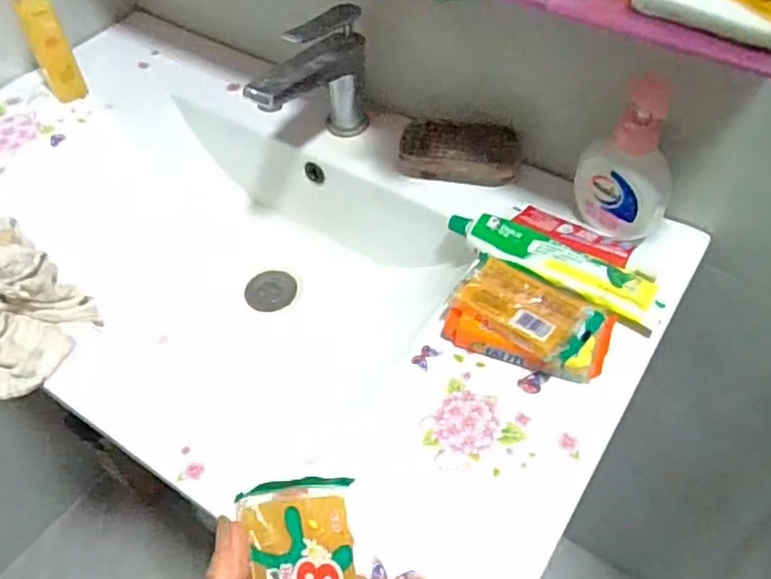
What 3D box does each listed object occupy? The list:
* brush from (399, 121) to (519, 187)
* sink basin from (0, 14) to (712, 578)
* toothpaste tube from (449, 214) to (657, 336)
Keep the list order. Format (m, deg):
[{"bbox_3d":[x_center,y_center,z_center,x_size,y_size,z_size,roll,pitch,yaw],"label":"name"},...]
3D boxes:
[{"bbox_3d":[0.076,-0.136,0.671,0.122,0.043,0.058,7,58,10],"label":"brush"},{"bbox_3d":[-0.138,-0.033,0.688,0.769,0.160,0.449,29,64,21],"label":"sink basin"},{"bbox_3d":[0.145,-0.026,0.582,0.192,0.022,0.044,28,64,21],"label":"toothpaste tube"}]

